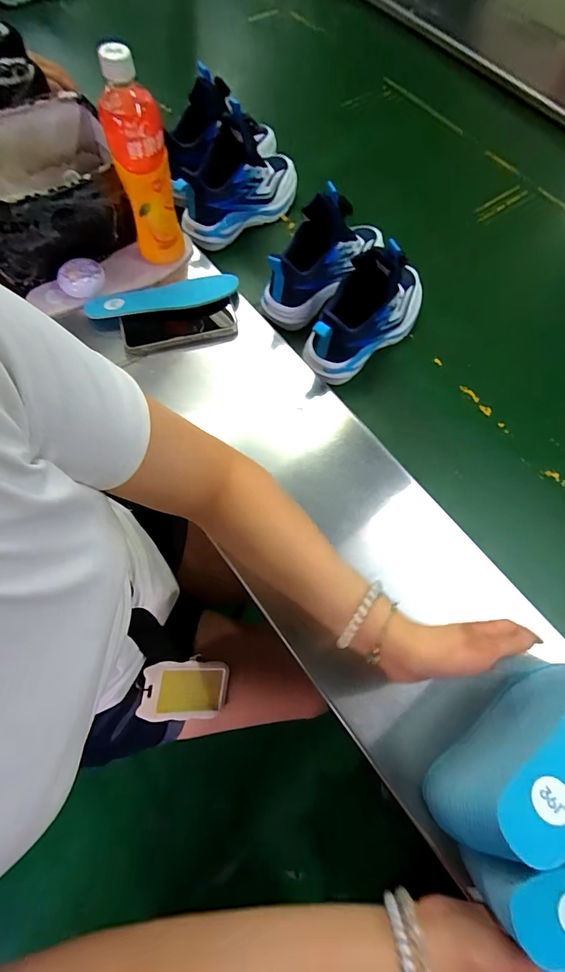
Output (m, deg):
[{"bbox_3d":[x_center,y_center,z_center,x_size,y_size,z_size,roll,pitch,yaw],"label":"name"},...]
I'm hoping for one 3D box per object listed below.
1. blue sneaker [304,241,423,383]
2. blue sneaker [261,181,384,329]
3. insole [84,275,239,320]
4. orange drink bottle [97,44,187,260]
[{"bbox_3d":[0.117,-0.238,0.536,0.206,0.151,0.076,-41,75,-16],"label":"blue sneaker"},{"bbox_3d":[0.062,-0.333,0.561,0.072,0.130,0.218,37,72,12],"label":"blue sneaker"},{"bbox_3d":[-0.162,-0.257,0.555,0.203,0.014,0.062,-15,69,-7],"label":"insole"},{"bbox_3d":[-0.172,-0.388,0.501,0.064,0.211,0.056,-15,69,-7],"label":"orange drink bottle"}]

